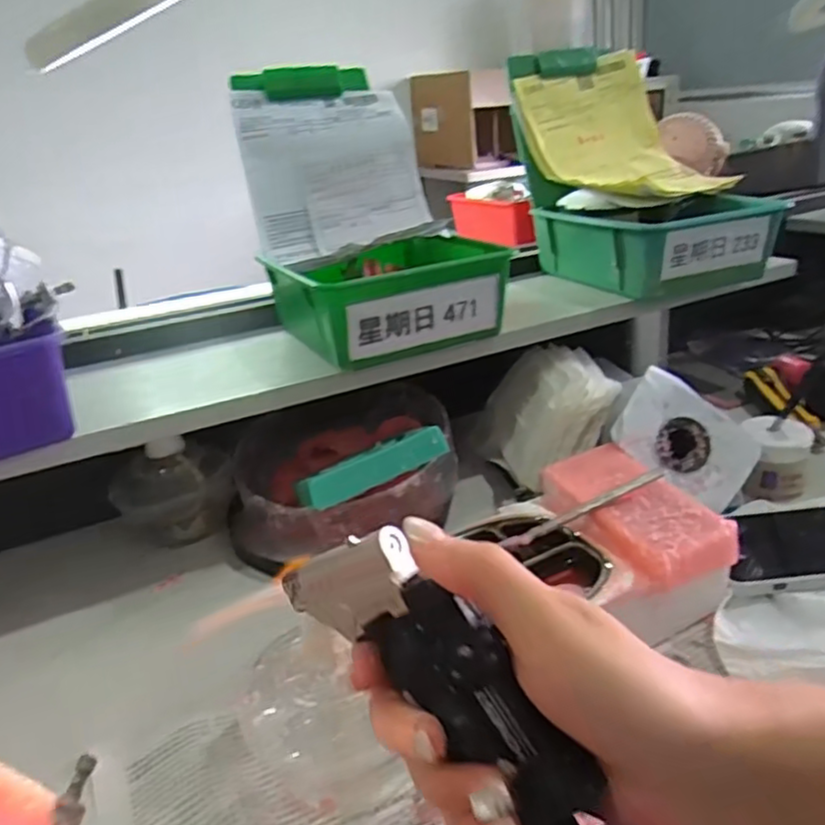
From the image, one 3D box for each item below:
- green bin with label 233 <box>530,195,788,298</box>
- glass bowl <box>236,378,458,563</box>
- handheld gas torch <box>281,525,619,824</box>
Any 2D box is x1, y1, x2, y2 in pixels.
[{"bbox_3d":[0.226,-0.163,0.629,0.150,0.063,0.170,-15,26,-21],"label":"green bin with label 233"},{"bbox_3d":[-0.059,0.037,0.553,0.178,0.075,0.192,-4,24,2],"label":"glass bowl"},{"bbox_3d":[0.016,0.108,0.229,0.044,0.059,0.151,-28,74,-40],"label":"handheld gas torch"}]

